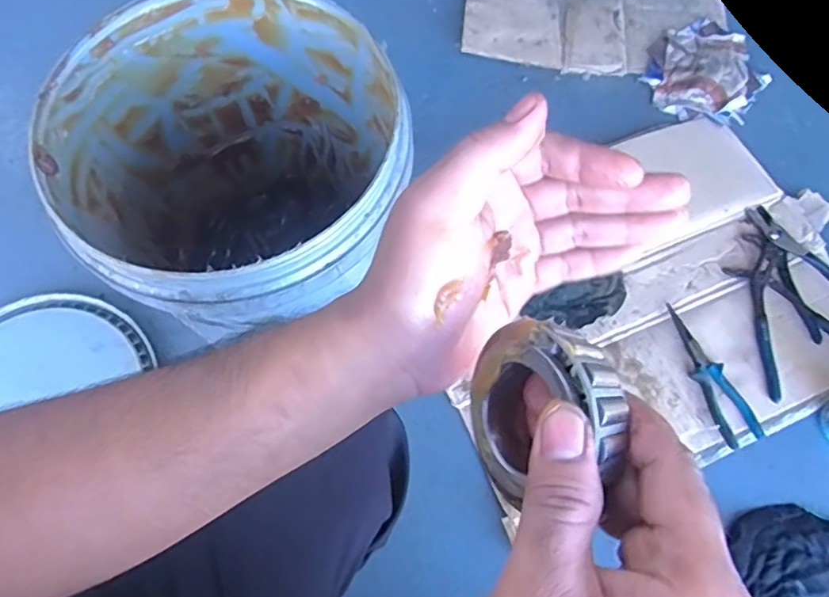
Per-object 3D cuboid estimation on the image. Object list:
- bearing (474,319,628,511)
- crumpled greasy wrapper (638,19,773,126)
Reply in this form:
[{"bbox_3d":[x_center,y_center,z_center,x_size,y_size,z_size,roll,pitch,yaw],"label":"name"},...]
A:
[{"bbox_3d":[0.048,0.040,0.223,0.018,0.061,0.056,0,61,-39],"label":"bearing"},{"bbox_3d":[0.484,-0.380,1.001,0.186,0.020,0.202,0,68,0],"label":"crumpled greasy wrapper"}]

